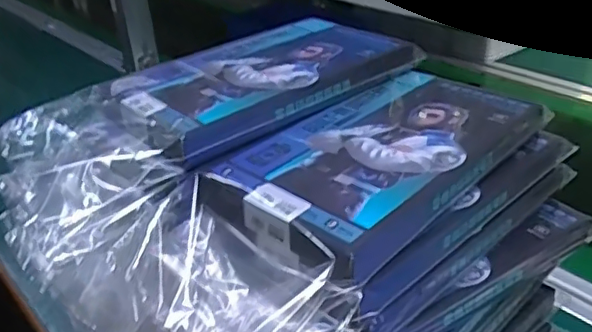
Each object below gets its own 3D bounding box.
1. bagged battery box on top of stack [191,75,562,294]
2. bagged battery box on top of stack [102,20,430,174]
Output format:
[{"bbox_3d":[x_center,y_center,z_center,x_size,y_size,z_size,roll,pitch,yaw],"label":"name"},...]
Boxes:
[{"bbox_3d":[0.048,-0.003,0.296,0.168,0.020,0.095,-27,37,-35],"label":"bagged battery box on top of stack"},{"bbox_3d":[-0.020,-0.053,0.352,0.166,0.022,0.095,-25,36,-32],"label":"bagged battery box on top of stack"}]

